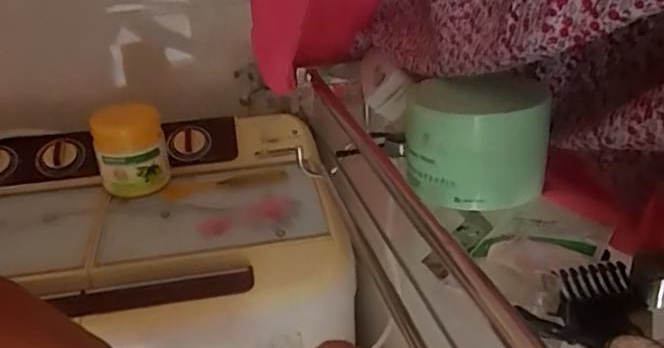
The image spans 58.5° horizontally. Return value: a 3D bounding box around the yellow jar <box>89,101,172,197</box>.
[{"bbox_3d":[-0.332,-0.039,0.977,0.087,0.142,0.083,-3,24,1],"label":"yellow jar"}]

